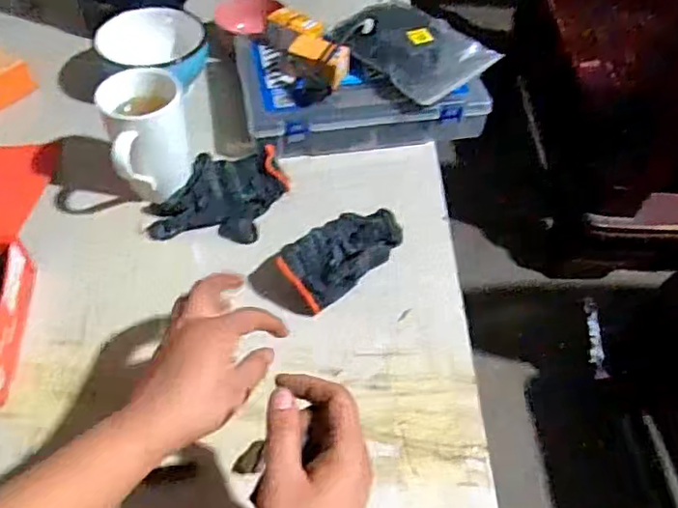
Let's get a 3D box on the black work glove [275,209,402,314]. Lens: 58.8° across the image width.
[{"bbox_3d":[0.009,-0.005,0.610,0.074,0.033,0.144,36,58,21],"label":"black work glove"}]

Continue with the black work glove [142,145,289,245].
[{"bbox_3d":[-0.133,-0.064,0.670,0.144,0.039,0.128,8,53,2],"label":"black work glove"}]

